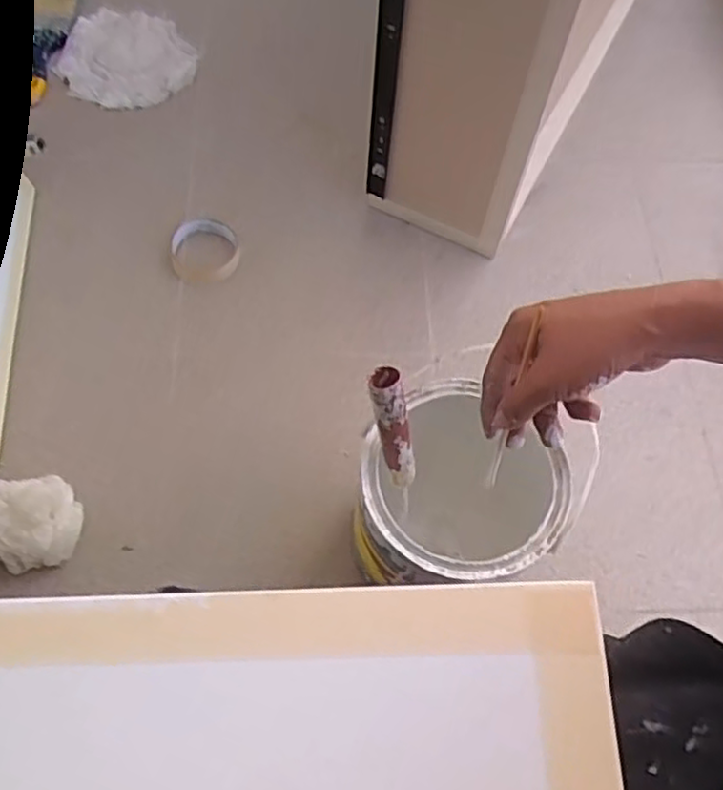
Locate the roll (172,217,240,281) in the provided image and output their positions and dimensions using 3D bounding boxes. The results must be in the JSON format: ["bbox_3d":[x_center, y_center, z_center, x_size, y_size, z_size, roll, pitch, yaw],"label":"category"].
[{"bbox_3d":[-0.192,-0.183,0.864,0.079,0.020,0.087,6,63,0],"label":"roll"}]

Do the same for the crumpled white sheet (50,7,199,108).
[{"bbox_3d":[-0.336,-0.482,1.007,0.178,0.025,0.176,17,64,6],"label":"crumpled white sheet"}]

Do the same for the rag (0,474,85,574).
[{"bbox_3d":[-0.323,0.122,0.681,0.098,0.063,0.091,-19,66,-12],"label":"rag"}]

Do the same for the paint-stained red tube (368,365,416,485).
[{"bbox_3d":[0.025,0.029,0.540,0.024,0.112,0.026,-7,43,7],"label":"paint-stained red tube"}]

